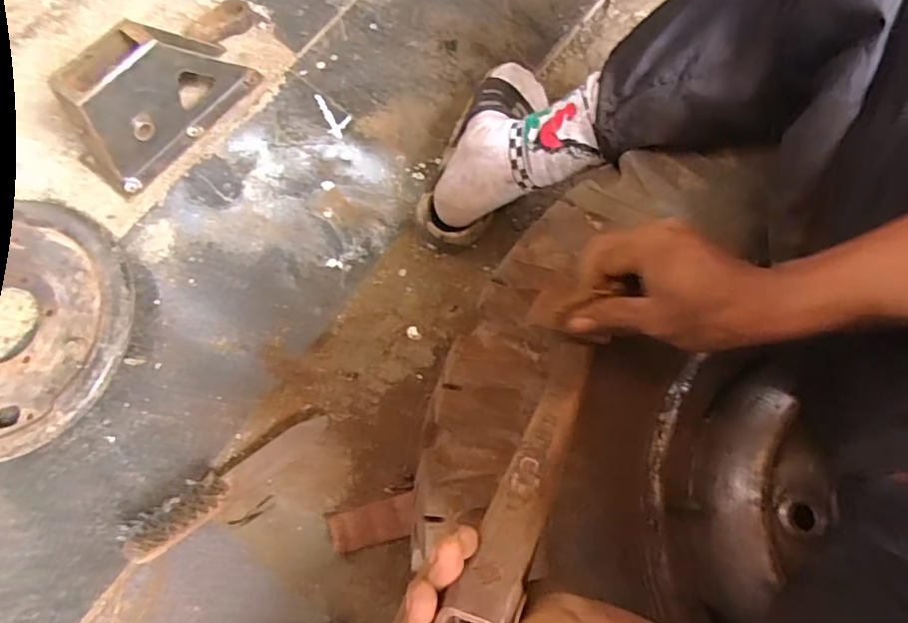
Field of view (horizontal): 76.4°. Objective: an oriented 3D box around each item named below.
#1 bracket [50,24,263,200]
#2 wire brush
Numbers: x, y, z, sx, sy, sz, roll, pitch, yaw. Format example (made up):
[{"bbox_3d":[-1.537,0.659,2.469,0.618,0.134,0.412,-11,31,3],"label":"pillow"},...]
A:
[{"bbox_3d":[-0.368,-0.274,0.710,0.082,0.134,0.240,41,76,14],"label":"bracket"},{"bbox_3d":[-0.237,0.173,0.602,0.228,0.045,0.042,-37,74,-11],"label":"wire brush"}]

